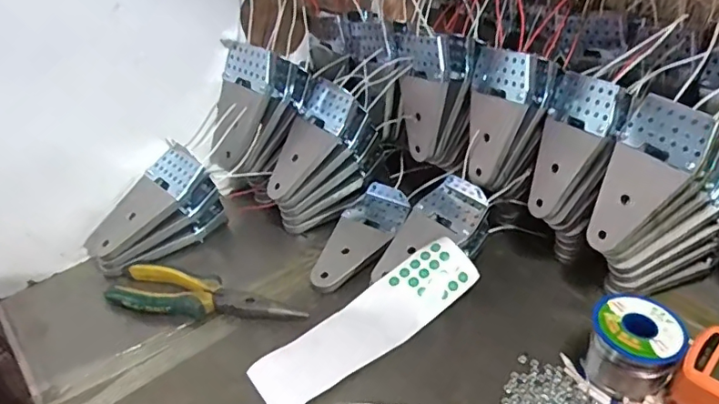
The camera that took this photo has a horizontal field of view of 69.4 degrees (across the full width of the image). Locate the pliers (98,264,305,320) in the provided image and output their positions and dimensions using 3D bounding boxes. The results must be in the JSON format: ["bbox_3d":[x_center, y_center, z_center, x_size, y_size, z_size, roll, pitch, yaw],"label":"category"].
[{"bbox_3d":[-0.150,0.097,0.497,0.190,0.016,0.048,12,39,17],"label":"pliers"}]

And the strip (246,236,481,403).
[{"bbox_3d":[0.009,0.102,0.465,0.217,0.043,0.060,-25,43,-28],"label":"strip"}]

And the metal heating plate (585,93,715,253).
[{"bbox_3d":[0.238,-0.019,0.445,0.009,0.134,0.063,4,27,-41],"label":"metal heating plate"}]

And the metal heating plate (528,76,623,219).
[{"bbox_3d":[0.195,-0.050,0.491,0.008,0.134,0.064,9,17,-33],"label":"metal heating plate"}]

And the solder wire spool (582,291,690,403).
[{"bbox_3d":[0.217,0.117,0.418,0.064,0.060,0.060,23,44,29],"label":"solder wire spool"}]

